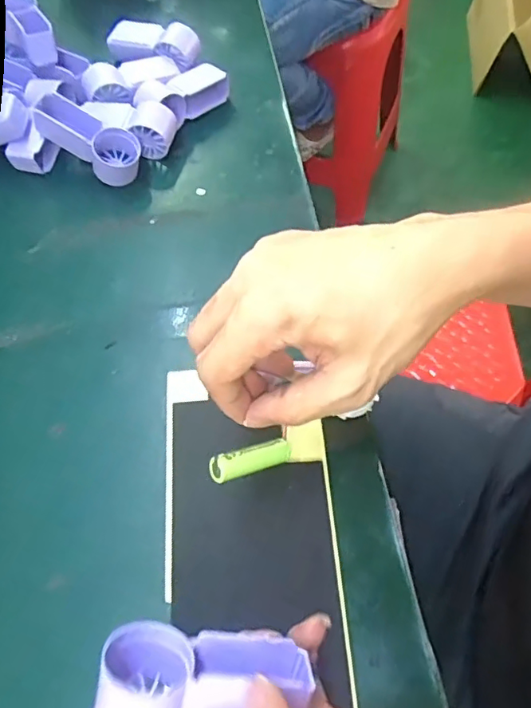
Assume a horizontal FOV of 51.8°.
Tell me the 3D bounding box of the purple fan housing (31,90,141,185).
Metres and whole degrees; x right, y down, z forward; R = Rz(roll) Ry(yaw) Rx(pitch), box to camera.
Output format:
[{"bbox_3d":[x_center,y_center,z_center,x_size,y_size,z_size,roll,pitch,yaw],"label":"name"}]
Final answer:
[{"bbox_3d":[-0.155,-0.188,0.481,0.095,0.035,0.037,33,64,-15],"label":"purple fan housing"}]

